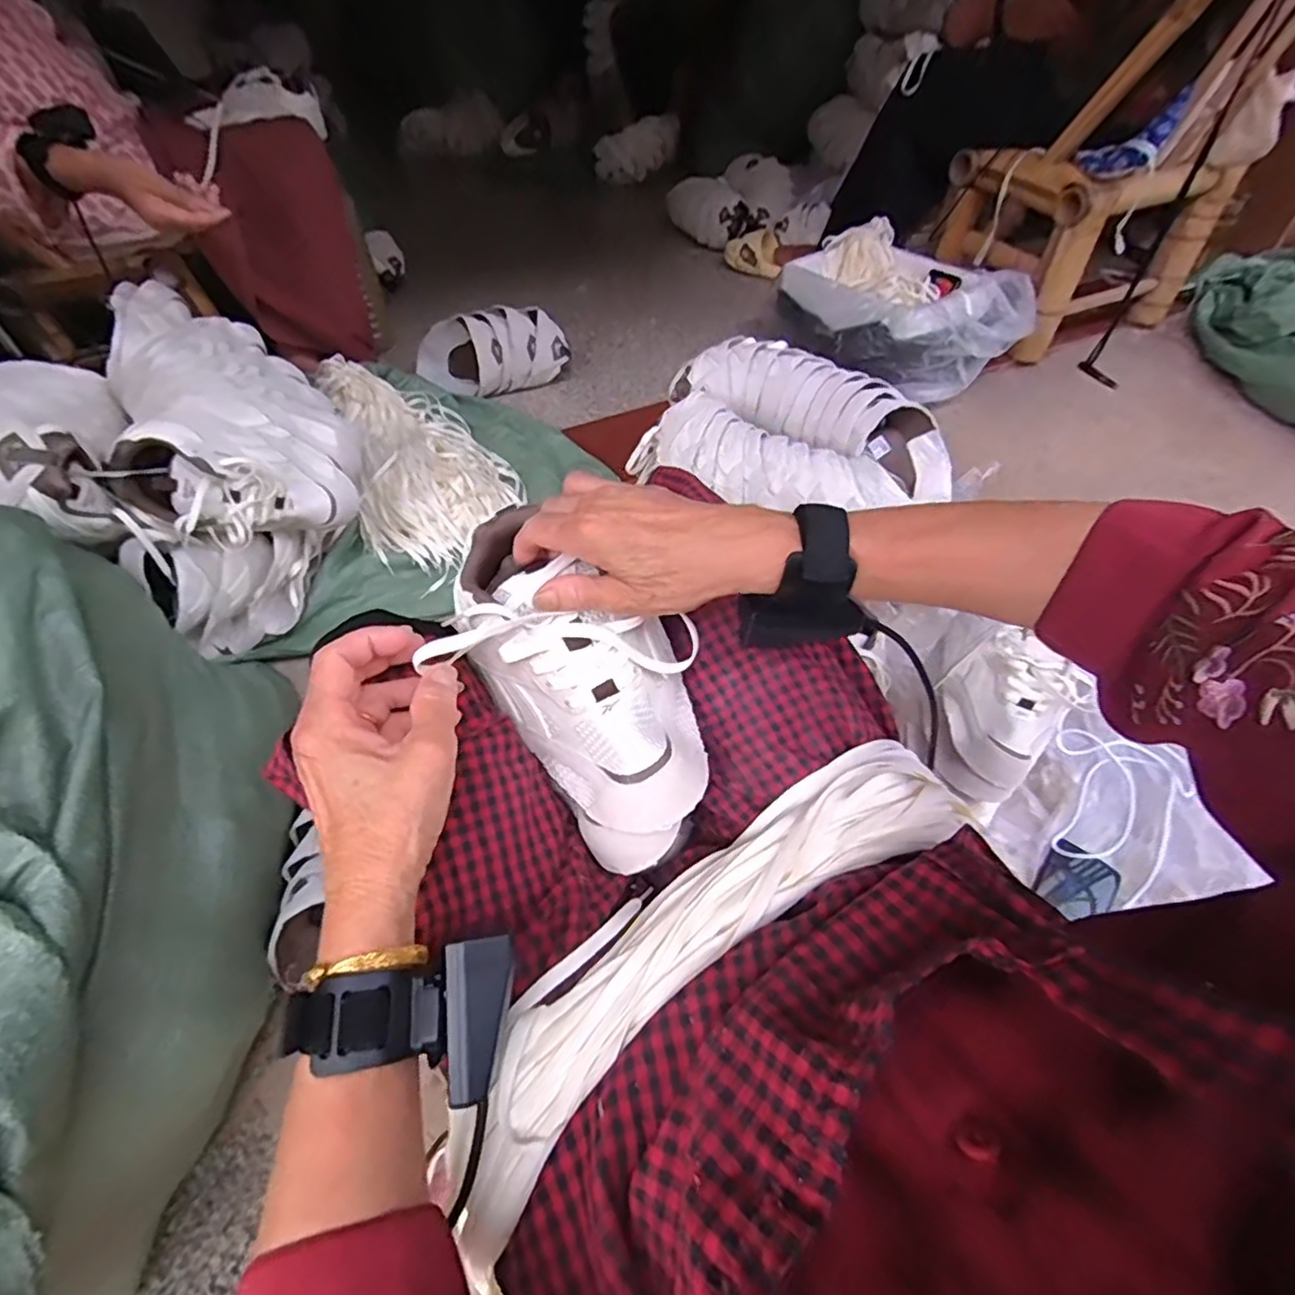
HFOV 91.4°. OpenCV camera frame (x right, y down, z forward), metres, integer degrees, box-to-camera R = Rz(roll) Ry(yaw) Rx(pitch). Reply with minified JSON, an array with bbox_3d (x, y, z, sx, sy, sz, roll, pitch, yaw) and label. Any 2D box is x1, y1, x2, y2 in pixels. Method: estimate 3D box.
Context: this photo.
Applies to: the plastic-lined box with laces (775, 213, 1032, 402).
[{"bbox_3d":[0.497,-0.673,1.274,0.324,0.168,0.413,-24,53,-18],"label":"plastic-lined box with laces"}]

